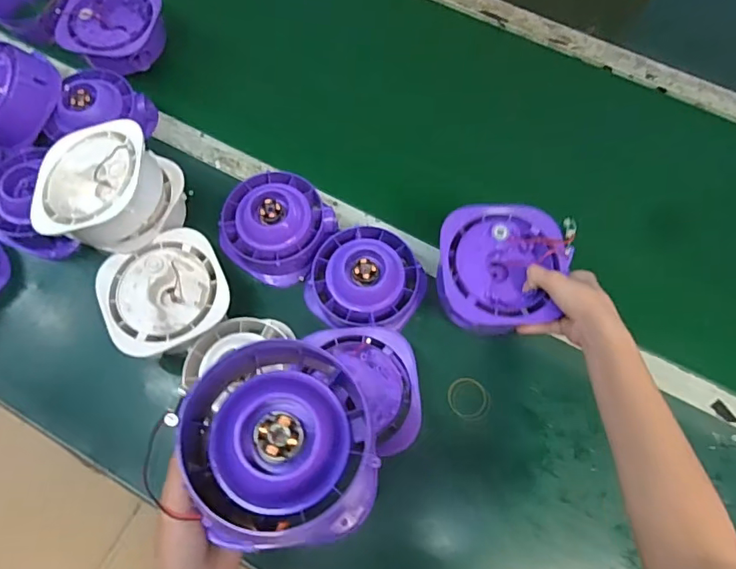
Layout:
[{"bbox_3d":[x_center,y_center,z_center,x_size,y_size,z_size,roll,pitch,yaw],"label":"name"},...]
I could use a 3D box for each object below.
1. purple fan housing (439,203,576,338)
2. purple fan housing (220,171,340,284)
[{"bbox_3d":[0.151,-0.015,0.578,0.148,0.048,0.148,7,74,-2],"label":"purple fan housing"},{"bbox_3d":[-0.120,-0.077,0.661,0.136,0.063,0.129,0,68,-1],"label":"purple fan housing"}]

